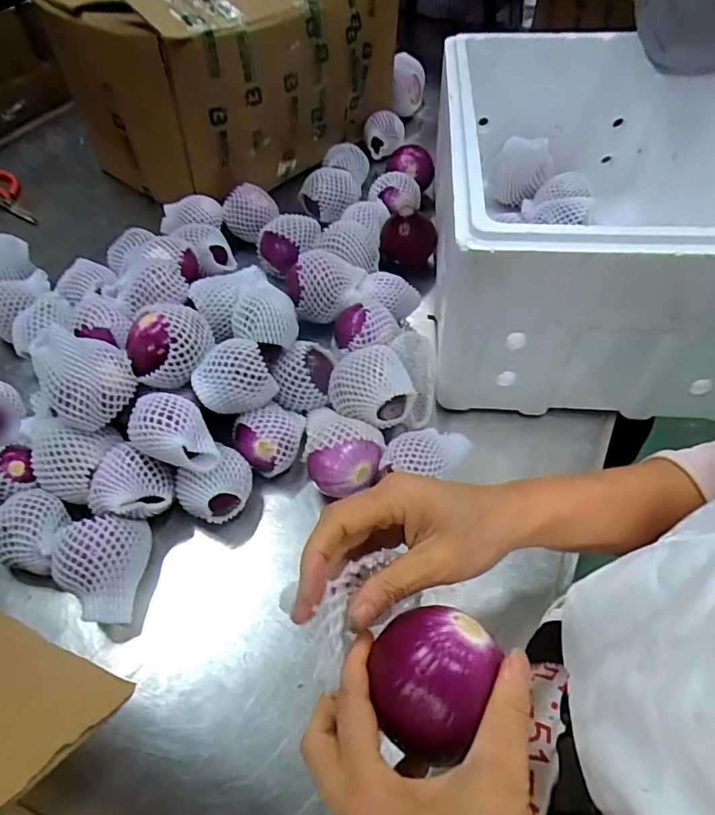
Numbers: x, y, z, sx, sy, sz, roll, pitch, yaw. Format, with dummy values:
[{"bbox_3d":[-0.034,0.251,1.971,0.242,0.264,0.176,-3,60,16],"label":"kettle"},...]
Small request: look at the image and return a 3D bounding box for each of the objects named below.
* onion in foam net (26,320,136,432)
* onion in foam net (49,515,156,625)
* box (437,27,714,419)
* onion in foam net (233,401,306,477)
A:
[{"bbox_3d":[-0.274,-0.028,0.533,0.079,0.092,0.080,0,53,0],"label":"onion in foam net"},{"bbox_3d":[-0.241,0.155,0.495,0.077,0.058,0.094,-3,53,-2],"label":"onion in foam net"},{"bbox_3d":[0.265,-0.244,0.641,0.335,0.227,0.448,2,53,2],"label":"box"},{"bbox_3d":[-0.090,0.037,0.583,0.078,0.074,0.064,-33,59,-22],"label":"onion in foam net"}]

